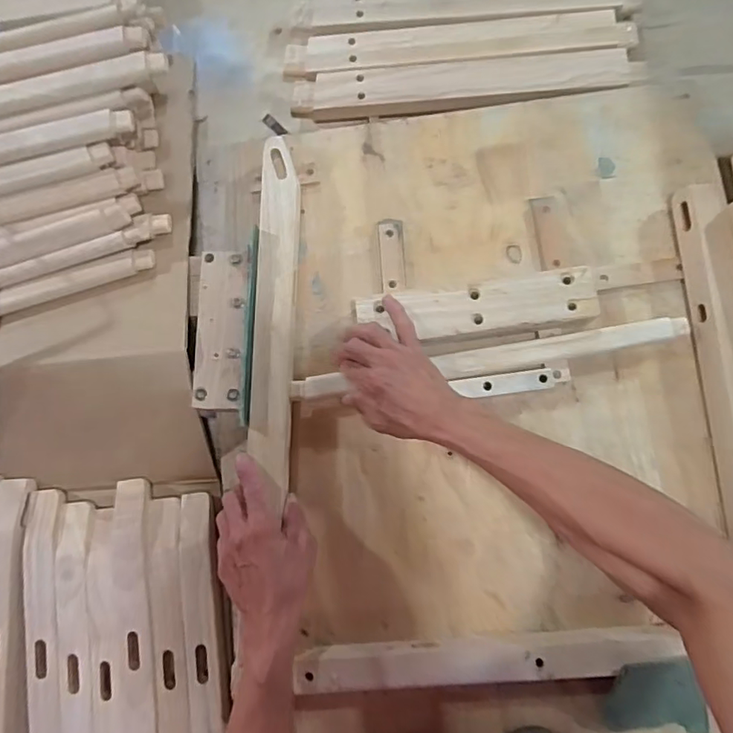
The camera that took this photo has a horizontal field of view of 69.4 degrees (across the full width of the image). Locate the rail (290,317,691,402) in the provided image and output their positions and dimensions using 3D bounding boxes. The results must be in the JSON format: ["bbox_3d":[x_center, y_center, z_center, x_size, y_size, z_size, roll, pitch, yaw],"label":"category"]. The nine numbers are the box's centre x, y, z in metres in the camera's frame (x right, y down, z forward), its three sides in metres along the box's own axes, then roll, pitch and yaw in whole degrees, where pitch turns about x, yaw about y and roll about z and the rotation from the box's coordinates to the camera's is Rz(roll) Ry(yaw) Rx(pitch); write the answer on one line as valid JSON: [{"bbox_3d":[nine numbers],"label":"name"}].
[{"bbox_3d":[0.130,-0.007,0.569,0.422,0.020,0.028,-10,80,1],"label":"rail"}]

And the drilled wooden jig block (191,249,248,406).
[{"bbox_3d":[-0.154,-0.038,0.566,0.051,0.022,0.165,1,82,3],"label":"drilled wooden jig block"}]

